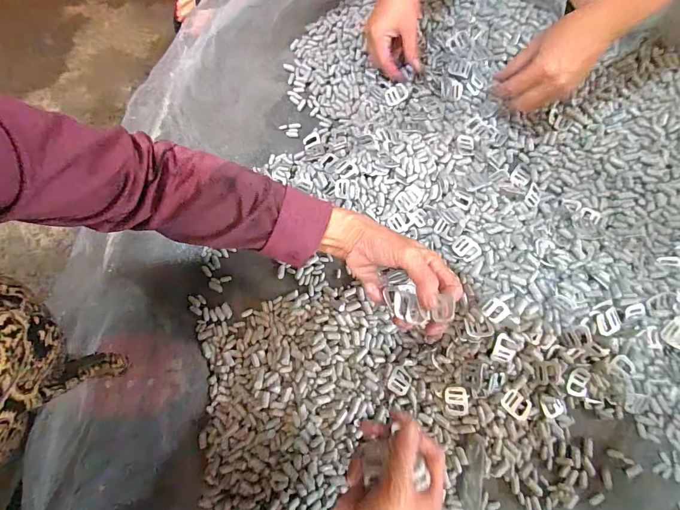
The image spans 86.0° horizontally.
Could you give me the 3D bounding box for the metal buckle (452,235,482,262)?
[{"bbox_3d":[0.161,-0.008,0.461,0.025,0.005,0.032,-42,78,-9],"label":"metal buckle"}]

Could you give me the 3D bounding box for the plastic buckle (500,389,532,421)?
[{"bbox_3d":[0.205,0.174,0.420,0.026,0.004,0.033,-42,78,-14],"label":"plastic buckle"}]

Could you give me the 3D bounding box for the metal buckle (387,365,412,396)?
[{"bbox_3d":[0.073,0.152,0.443,0.026,0.004,0.032,30,58,12],"label":"metal buckle"}]

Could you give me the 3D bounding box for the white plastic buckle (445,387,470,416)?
[{"bbox_3d":[0.137,0.172,0.429,0.027,0.006,0.032,5,81,13],"label":"white plastic buckle"}]

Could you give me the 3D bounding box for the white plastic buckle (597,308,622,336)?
[{"bbox_3d":[0.302,0.076,0.411,0.027,0.006,0.026,-15,75,-2],"label":"white plastic buckle"}]

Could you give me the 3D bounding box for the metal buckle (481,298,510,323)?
[{"bbox_3d":[0.181,0.065,0.425,0.025,0.010,0.026,-37,77,-8],"label":"metal buckle"}]

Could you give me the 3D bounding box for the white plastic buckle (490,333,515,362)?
[{"bbox_3d":[0.188,0.107,0.416,0.025,0.004,0.032,18,90,-3],"label":"white plastic buckle"}]

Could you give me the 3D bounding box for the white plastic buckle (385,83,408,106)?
[{"bbox_3d":[0.083,-0.237,0.541,0.034,0.004,0.026,-20,85,21],"label":"white plastic buckle"}]

